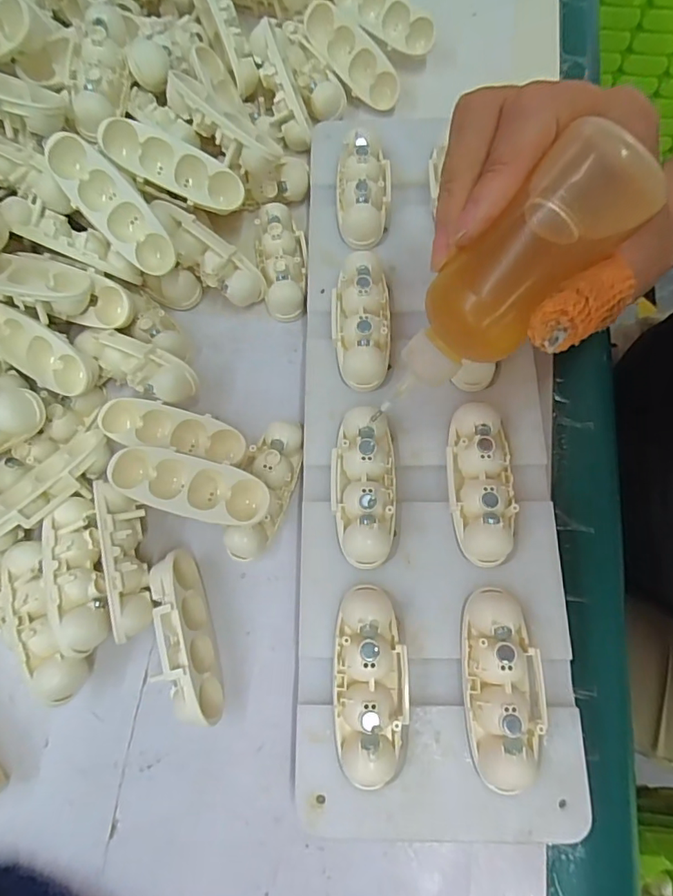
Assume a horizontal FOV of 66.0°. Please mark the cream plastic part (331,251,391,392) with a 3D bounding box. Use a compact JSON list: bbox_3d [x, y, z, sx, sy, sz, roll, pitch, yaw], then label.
[{"bbox_3d":[0.011,-0.056,0.225,0.024,0.014,0.060,-3,76,1],"label":"cream plastic part"}]

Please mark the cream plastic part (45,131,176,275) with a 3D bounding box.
[{"bbox_3d":[-0.096,-0.105,0.226,0.024,0.014,0.063,-37,107,14],"label":"cream plastic part"}]

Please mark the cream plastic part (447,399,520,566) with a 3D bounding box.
[{"bbox_3d":[0.056,0.013,0.200,0.024,0.014,0.061,0,76,2],"label":"cream plastic part"}]

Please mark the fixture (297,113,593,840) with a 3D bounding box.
[{"bbox_3d":[0.036,-0.019,0.213,0.098,0.031,0.303,0,76,1],"label":"fixture"}]

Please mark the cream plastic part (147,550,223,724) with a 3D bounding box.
[{"bbox_3d":[-0.058,0.072,0.198,0.016,0.023,0.062,-18,76,-3],"label":"cream plastic part"}]

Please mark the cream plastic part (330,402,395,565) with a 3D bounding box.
[{"bbox_3d":[0.010,0.014,0.201,0.024,0.015,0.061,0,76,1],"label":"cream plastic part"}]

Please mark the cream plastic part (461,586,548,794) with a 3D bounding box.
[{"bbox_3d":[0.058,0.080,0.178,0.025,0.017,0.059,1,71,2],"label":"cream plastic part"}]

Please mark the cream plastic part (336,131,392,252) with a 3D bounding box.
[{"bbox_3d":[0.013,-0.124,0.247,0.025,0.019,0.060,2,76,2],"label":"cream plastic part"}]

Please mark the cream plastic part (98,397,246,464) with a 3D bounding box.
[{"bbox_3d":[-0.071,-0.007,0.226,0.063,0.015,0.021,11,76,4],"label":"cream plastic part"}]

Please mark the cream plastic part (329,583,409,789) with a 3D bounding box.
[{"bbox_3d":[0.012,0.080,0.180,0.026,0.016,0.061,3,72,2],"label":"cream plastic part"}]

